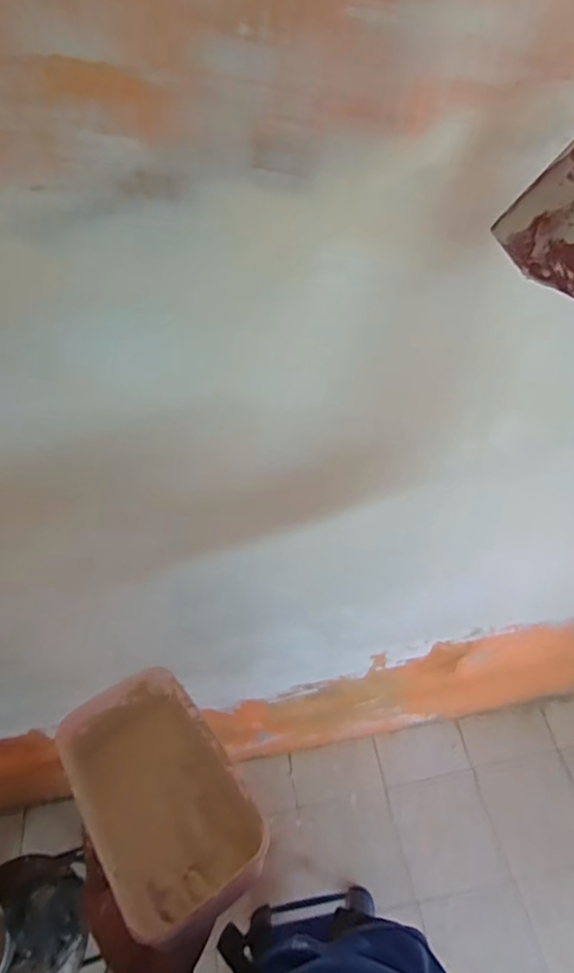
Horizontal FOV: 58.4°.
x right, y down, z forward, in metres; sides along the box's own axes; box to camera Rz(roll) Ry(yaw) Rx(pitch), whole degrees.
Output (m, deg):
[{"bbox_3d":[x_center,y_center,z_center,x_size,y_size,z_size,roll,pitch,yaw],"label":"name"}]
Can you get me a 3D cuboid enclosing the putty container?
[{"bbox_3d":[-0.105,0.245,0.420,0.110,0.078,0.179,-34,57,-20],"label":"putty container"}]

